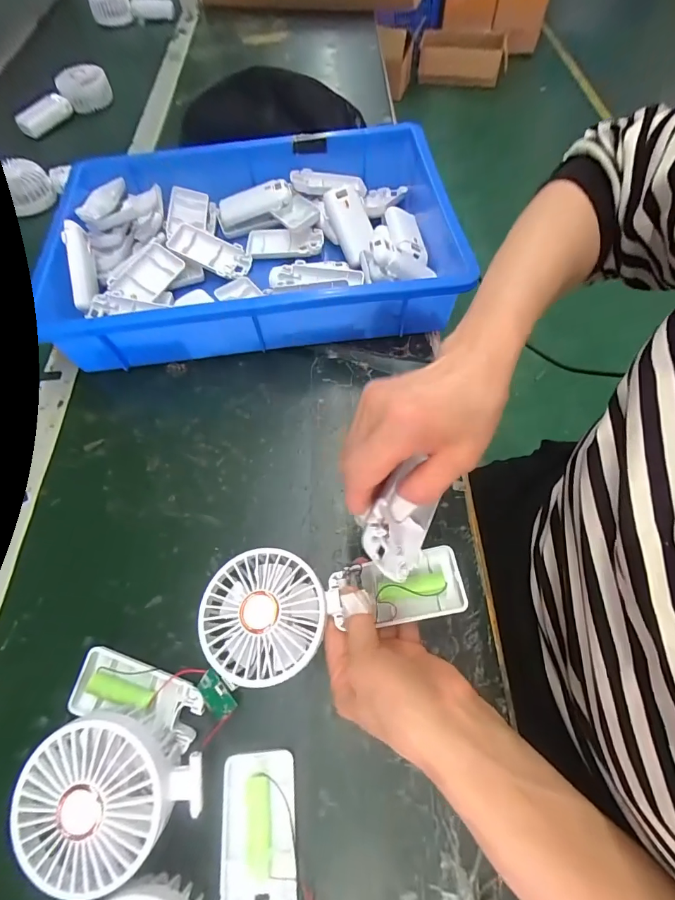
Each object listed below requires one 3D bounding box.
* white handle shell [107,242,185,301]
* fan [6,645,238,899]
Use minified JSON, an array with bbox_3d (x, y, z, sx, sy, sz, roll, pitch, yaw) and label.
[{"bbox_3d":[-0.214,-0.197,0.457,0.045,0.015,0.082,39,74,-6],"label":"white handle shell"},{"bbox_3d":[-0.135,0.198,0.251,0.115,0.057,0.111,6,64,6],"label":"fan"}]

